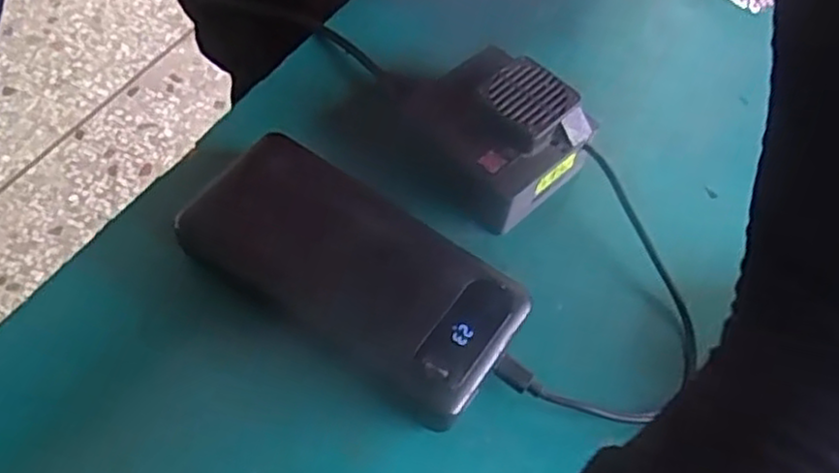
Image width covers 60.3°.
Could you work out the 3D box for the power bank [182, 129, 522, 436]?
[{"bbox_3d":[-0.035,0.017,0.328,0.158,0.035,0.076,33,62,14],"label":"power bank"}]

